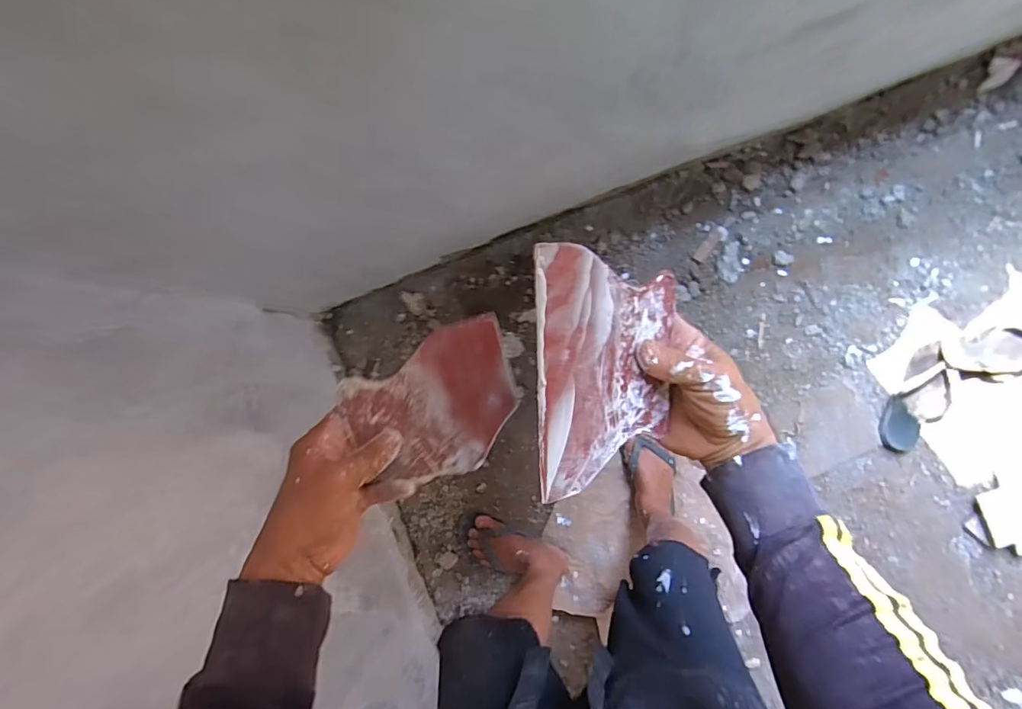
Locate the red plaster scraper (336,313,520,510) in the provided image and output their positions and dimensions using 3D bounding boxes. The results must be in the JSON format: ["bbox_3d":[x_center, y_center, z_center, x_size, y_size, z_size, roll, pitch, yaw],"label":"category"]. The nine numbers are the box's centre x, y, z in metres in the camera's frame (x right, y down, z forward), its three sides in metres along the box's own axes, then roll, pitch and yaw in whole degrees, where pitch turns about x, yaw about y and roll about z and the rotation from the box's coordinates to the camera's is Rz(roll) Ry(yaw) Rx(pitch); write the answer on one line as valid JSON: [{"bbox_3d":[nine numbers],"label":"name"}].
[{"bbox_3d":[-0.064,0.045,0.398,0.142,0.009,0.113,-21,93,3],"label":"red plaster scraper"}]

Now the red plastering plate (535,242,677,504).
[{"bbox_3d":[0.073,0.008,0.348,0.128,0.007,0.165,-8,101,-31],"label":"red plastering plate"}]

